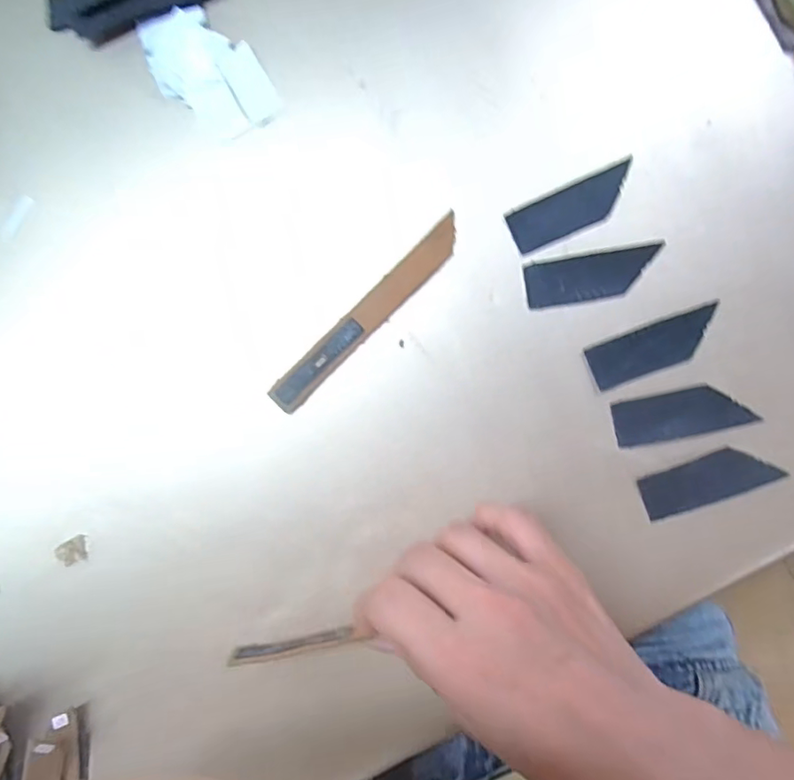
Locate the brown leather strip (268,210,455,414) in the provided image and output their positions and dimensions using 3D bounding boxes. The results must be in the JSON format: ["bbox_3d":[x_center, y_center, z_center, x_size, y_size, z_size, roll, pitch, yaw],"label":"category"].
[{"bbox_3d":[-0.015,-0.037,0.279,0.123,0.004,0.017,-44,86,2],"label":"brown leather strip"}]

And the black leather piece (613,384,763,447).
[{"bbox_3d":[0.136,0.011,0.266,0.062,0.004,0.022,-13,88,4],"label":"black leather piece"}]

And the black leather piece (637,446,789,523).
[{"bbox_3d":[0.148,0.043,0.266,0.061,0.004,0.021,-21,87,3],"label":"black leather piece"}]

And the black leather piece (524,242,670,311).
[{"bbox_3d":[0.095,-0.056,0.273,0.064,0.004,0.023,-8,88,4],"label":"black leather piece"}]

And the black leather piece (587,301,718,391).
[{"bbox_3d":[0.123,-0.020,0.268,0.061,0.004,0.022,-20,87,3],"label":"black leather piece"}]

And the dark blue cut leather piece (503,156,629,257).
[{"bbox_3d":[0.086,-0.090,0.275,0.062,0.004,0.023,-23,87,3],"label":"dark blue cut leather piece"}]

